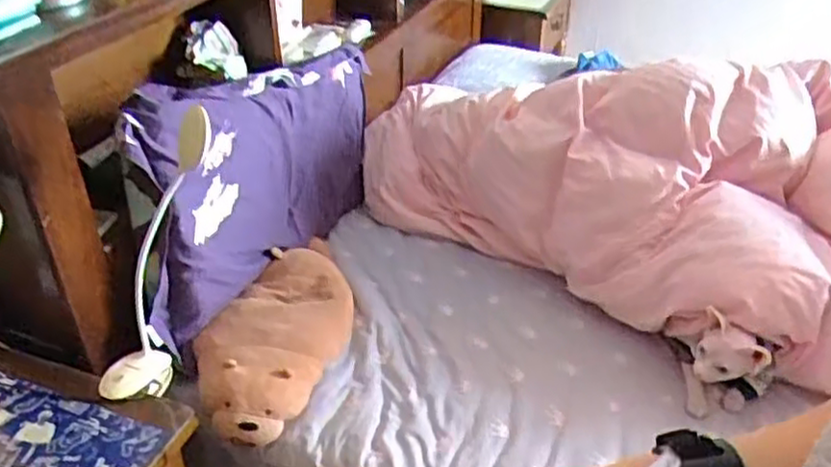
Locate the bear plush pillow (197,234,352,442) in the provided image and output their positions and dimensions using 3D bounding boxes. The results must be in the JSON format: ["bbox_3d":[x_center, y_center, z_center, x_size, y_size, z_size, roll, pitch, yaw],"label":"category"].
[{"bbox_3d":[-0.218,0.150,1.237,0.211,0.098,0.453,13,36,17],"label":"bear plush pillow"}]

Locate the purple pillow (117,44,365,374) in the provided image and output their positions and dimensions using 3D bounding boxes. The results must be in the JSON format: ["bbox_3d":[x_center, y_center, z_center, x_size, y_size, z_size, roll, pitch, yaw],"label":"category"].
[{"bbox_3d":[-0.273,-0.128,1.318,0.126,0.373,0.648,17,38,21],"label":"purple pillow"}]

